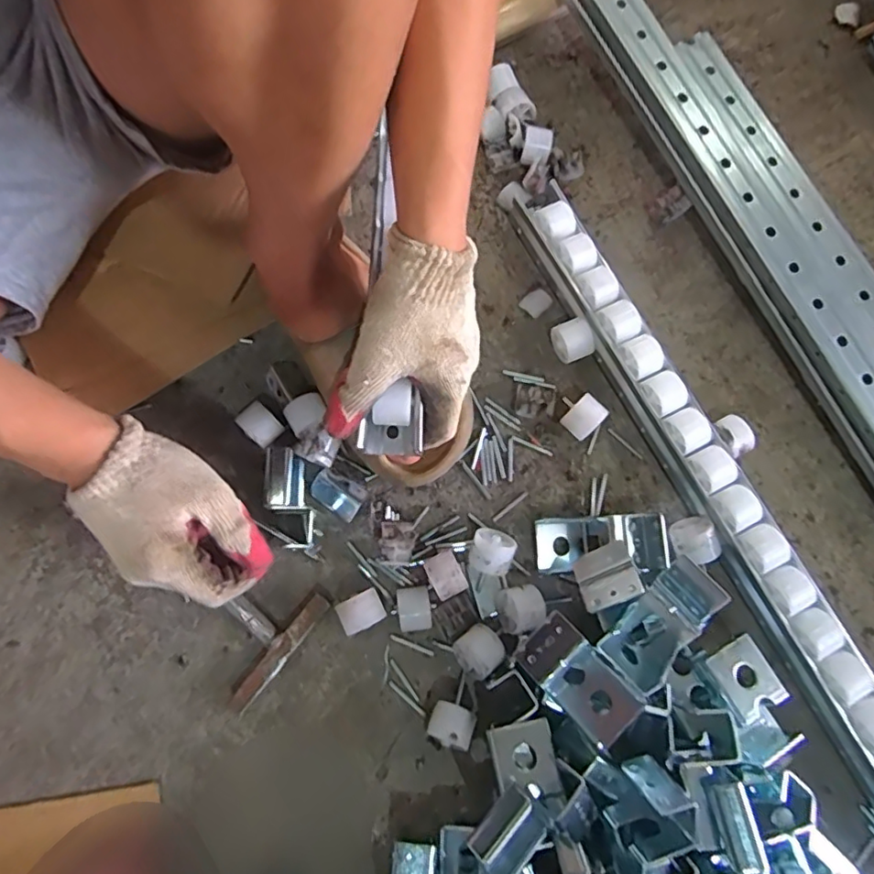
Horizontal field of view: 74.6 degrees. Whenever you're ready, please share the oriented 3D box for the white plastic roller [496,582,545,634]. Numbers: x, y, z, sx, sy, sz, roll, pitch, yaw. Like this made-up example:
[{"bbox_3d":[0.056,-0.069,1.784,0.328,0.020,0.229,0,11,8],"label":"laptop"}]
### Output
[{"bbox_3d":[0.066,0.136,0.460,0.036,0.035,0.034,-11,77,-3],"label":"white plastic roller"}]

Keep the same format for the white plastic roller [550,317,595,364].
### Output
[{"bbox_3d":[0.118,-0.085,0.506,0.030,0.030,0.033,-27,78,-7],"label":"white plastic roller"}]

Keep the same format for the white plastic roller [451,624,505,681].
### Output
[{"bbox_3d":[0.032,0.167,0.451,0.035,0.035,0.033,-39,80,-9],"label":"white plastic roller"}]

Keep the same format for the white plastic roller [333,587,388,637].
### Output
[{"bbox_3d":[-0.060,0.140,0.460,0.034,0.033,0.026,-26,78,-6],"label":"white plastic roller"}]

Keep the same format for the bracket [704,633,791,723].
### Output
[{"bbox_3d":[0.221,0.172,0.410,0.040,0.011,0.048,-27,80,-6],"label":"bracket"}]

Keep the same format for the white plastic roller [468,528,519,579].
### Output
[{"bbox_3d":[0.044,0.095,0.468,0.035,0.035,0.037,18,77,3],"label":"white plastic roller"}]

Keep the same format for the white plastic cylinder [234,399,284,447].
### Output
[{"bbox_3d":[-0.147,-0.008,0.485,0.035,0.032,0.026,43,80,9],"label":"white plastic cylinder"}]

